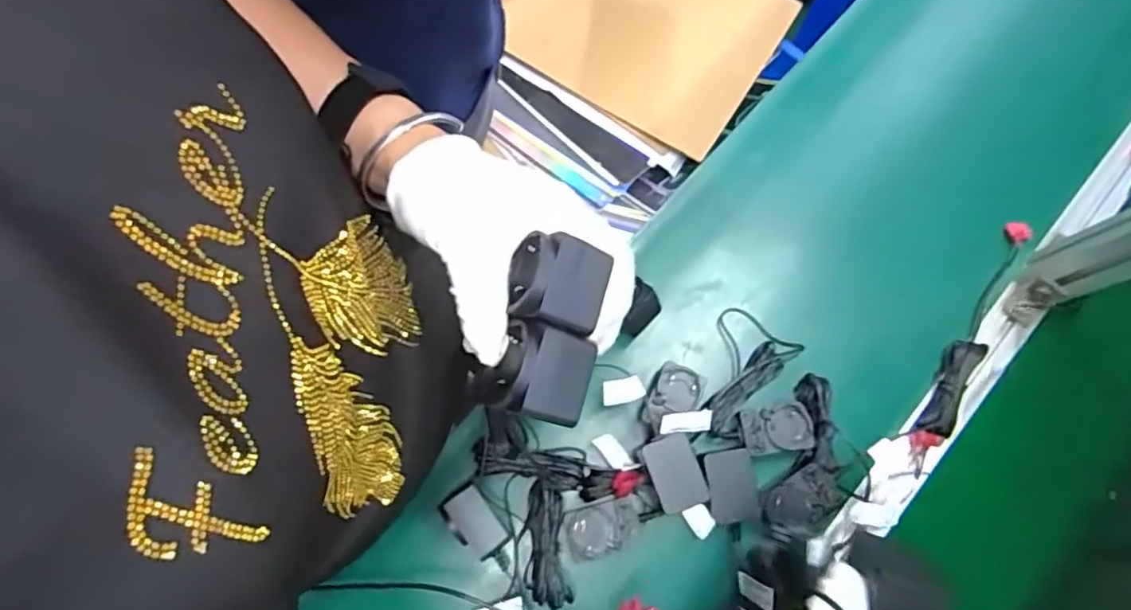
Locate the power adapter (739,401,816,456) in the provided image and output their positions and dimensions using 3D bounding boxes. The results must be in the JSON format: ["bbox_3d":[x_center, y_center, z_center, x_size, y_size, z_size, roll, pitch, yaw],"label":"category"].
[{"bbox_3d":[0.180,0.106,0.538,0.058,0.019,0.040,-6,75,-3],"label":"power adapter"}]

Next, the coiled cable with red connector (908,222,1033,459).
[{"bbox_3d":[0.371,0.028,0.571,0.031,0.017,0.247,30,77,7],"label":"coiled cable with red connector"}]

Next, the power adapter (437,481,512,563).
[{"bbox_3d":[-0.074,0.179,0.517,0.036,0.038,0.056,-38,79,-10],"label":"power adapter"}]

